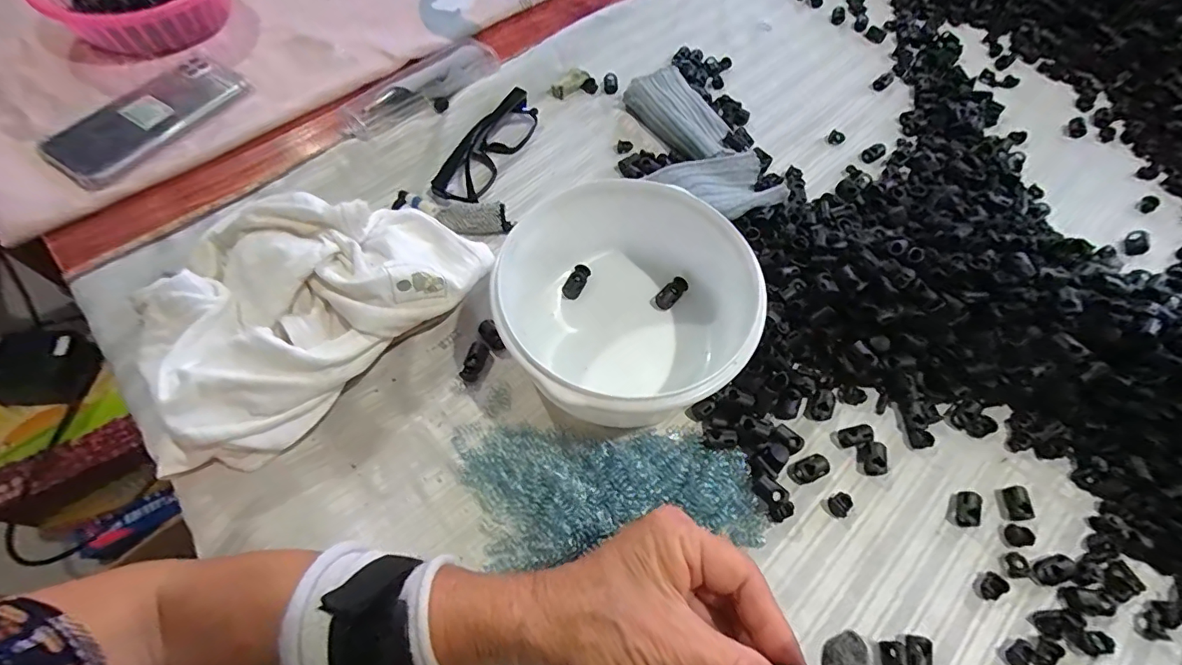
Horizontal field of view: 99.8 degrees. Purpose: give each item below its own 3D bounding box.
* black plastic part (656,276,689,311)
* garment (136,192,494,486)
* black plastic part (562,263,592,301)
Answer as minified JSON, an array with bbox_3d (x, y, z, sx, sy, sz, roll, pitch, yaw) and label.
[{"bbox_3d":[0.061,-0.029,0.378,0.013,0.010,0.029,41,67,20],"label":"black plastic part"},{"bbox_3d":[-0.207,-0.027,0.343,0.165,0.057,0.232,36,65,18],"label":"garment"},{"bbox_3d":[-0.010,-0.039,0.381,0.014,0.008,0.029,29,63,15],"label":"black plastic part"}]

